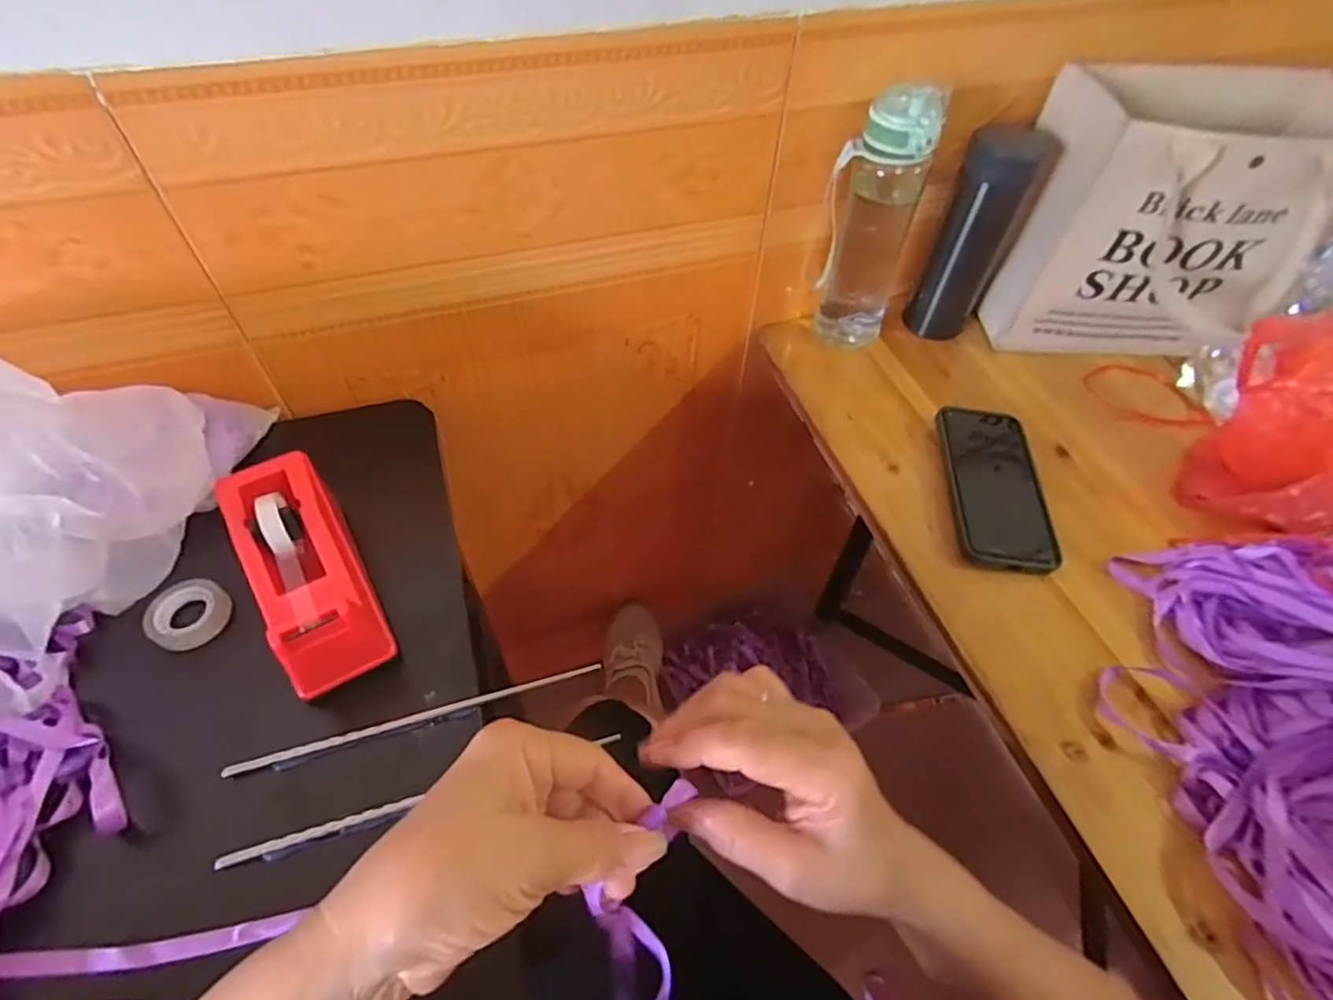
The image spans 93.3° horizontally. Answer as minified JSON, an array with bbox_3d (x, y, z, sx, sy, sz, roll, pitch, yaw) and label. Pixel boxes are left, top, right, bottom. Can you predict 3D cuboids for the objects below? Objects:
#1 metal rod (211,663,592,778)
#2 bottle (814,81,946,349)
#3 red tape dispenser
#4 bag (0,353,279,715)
[{"bbox_3d":[-0.151,0.135,0.395,0.221,0.006,0.007,-14,55,-12],"label":"metal rod"},{"bbox_3d":[0.190,-0.254,0.591,0.080,0.228,0.064,34,59,21],"label":"bottle"},{"bbox_3d":[-0.238,0.047,0.417,0.063,0.077,0.157,-26,58,-20],"label":"red tape dispenser"},{"bbox_3d":[-0.356,-0.024,0.375,0.131,0.182,0.260,11,53,6],"label":"bag"}]

